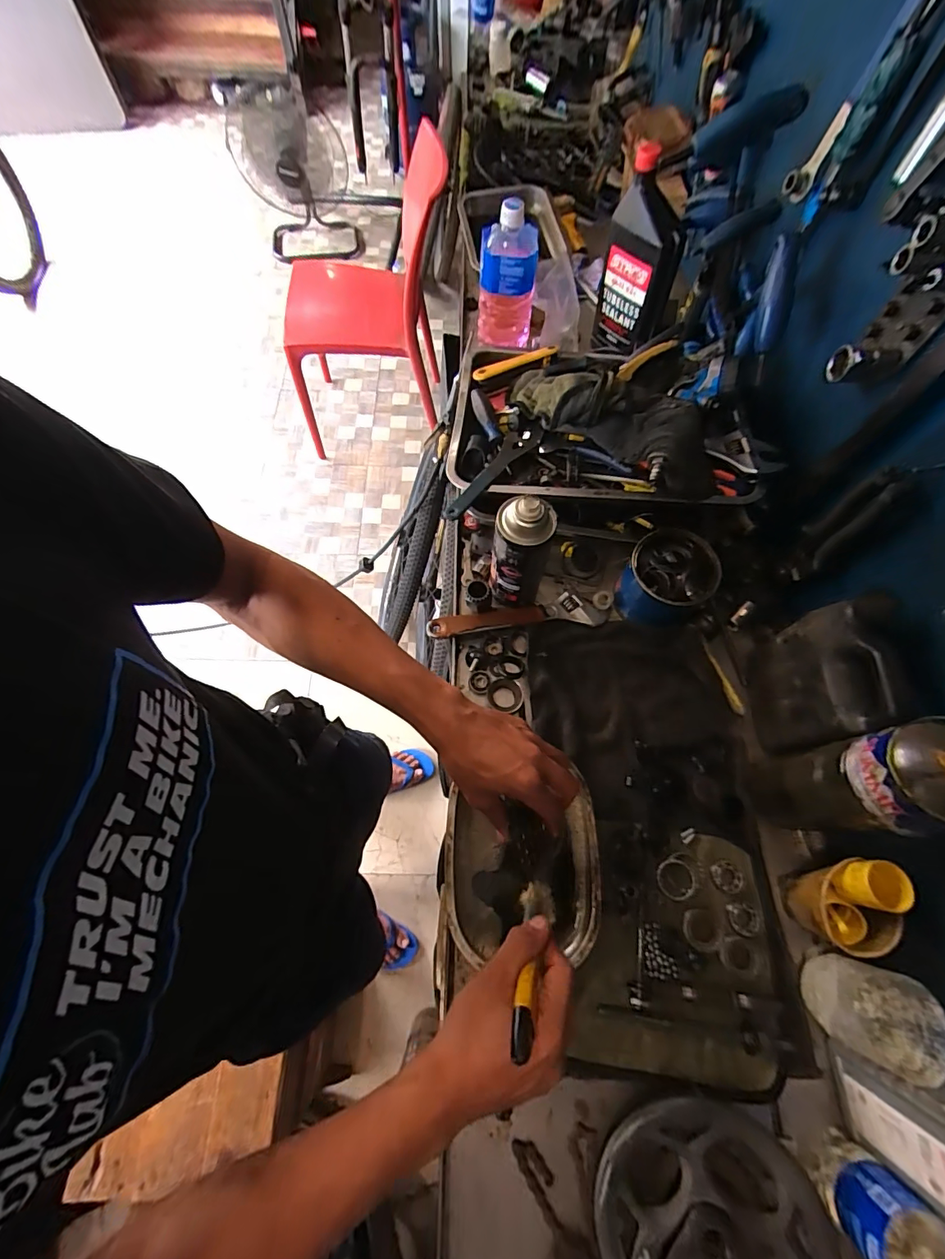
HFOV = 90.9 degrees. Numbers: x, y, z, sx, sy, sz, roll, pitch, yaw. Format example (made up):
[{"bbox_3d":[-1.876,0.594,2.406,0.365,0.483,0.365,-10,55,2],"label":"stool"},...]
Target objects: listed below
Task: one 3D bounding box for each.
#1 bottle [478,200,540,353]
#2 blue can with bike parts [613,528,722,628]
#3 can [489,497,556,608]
[{"bbox_3d":[0.050,-0.512,0.686,0.080,0.174,0.070,1,68,-1],"label":"bottle"},{"bbox_3d":[0.240,-0.061,0.583,0.096,0.094,0.094,0,68,0],"label":"blue can with bike parts"},{"bbox_3d":[0.055,-0.086,0.546,0.065,0.182,0.060,9,68,4],"label":"can"}]

